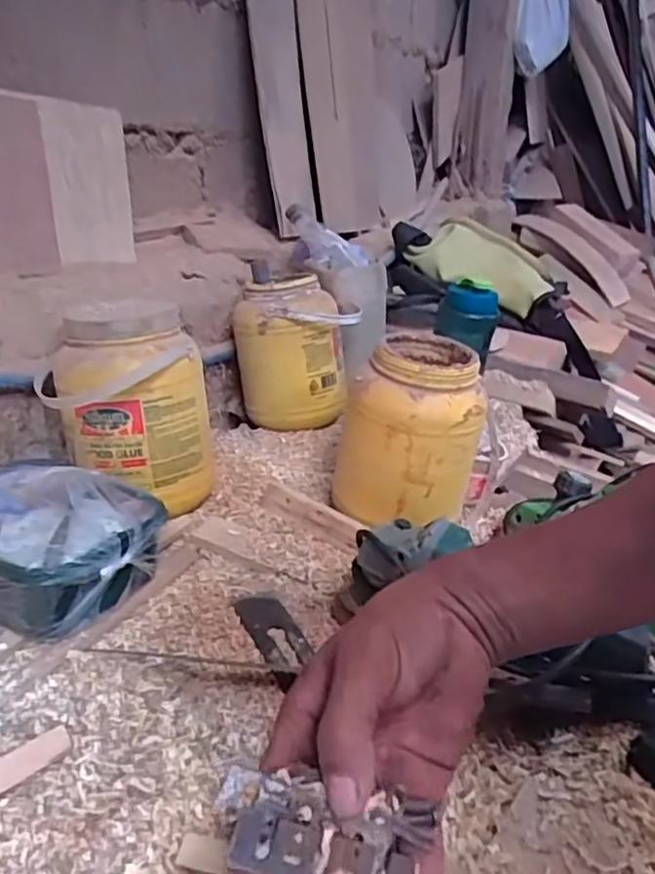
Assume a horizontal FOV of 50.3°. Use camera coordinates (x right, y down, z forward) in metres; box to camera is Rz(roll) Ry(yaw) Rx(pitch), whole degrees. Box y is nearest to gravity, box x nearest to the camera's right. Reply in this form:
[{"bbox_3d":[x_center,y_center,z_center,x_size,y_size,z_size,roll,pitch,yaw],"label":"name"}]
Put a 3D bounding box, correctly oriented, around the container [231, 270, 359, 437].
[{"bbox_3d":[-0.055,-0.125,1.063,0.161,0.216,0.136,-4,24,-13],"label":"container"}]

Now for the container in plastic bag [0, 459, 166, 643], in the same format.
[{"bbox_3d":[-0.264,0.090,0.634,0.194,0.075,0.160,11,26,21],"label":"container in plastic bag"}]

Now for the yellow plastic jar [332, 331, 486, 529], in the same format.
[{"bbox_3d":[0.105,-0.012,0.811,0.145,0.176,0.154,9,25,17],"label":"yellow plastic jar"}]

